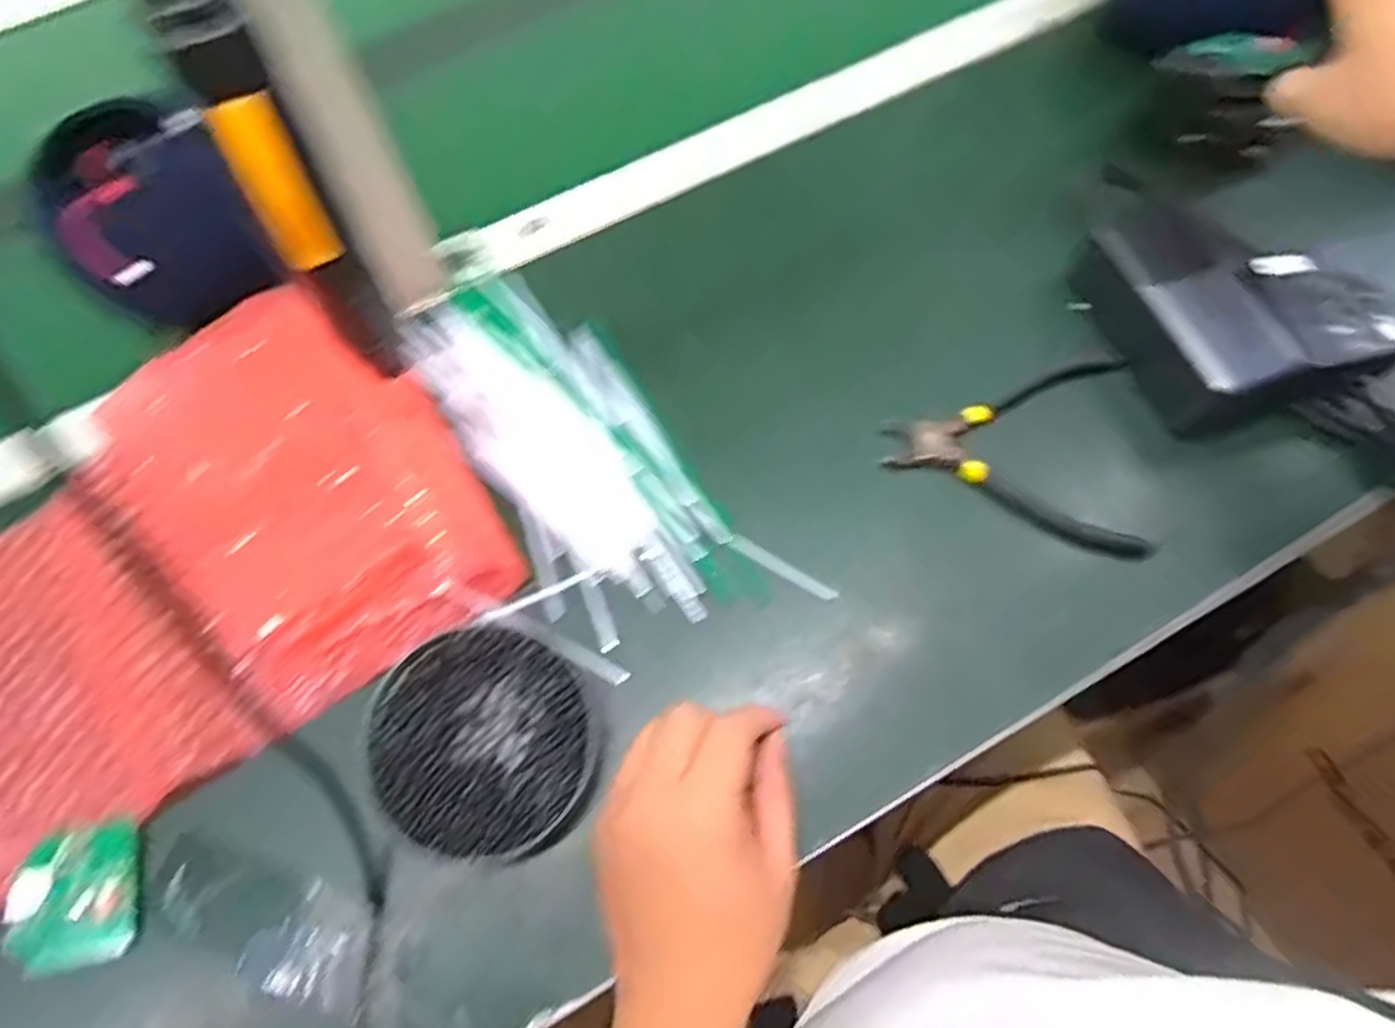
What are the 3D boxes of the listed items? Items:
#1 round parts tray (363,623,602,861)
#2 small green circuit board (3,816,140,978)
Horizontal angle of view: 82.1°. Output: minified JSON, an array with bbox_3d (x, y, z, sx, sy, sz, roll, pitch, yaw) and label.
[{"bbox_3d":[-0.106,0.111,0.398,0.114,0.016,0.102,34,72,13],"label":"round parts tray"},{"bbox_3d":[-0.299,0.180,0.377,0.053,0.020,0.062,-9,68,-3],"label":"small green circuit board"}]

